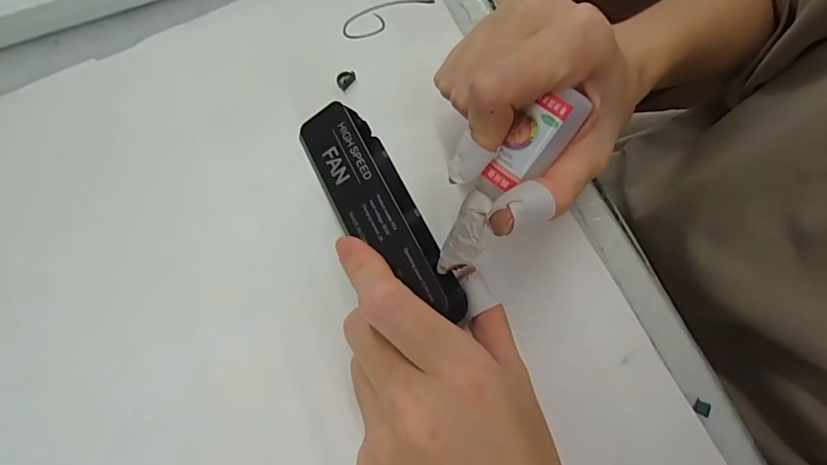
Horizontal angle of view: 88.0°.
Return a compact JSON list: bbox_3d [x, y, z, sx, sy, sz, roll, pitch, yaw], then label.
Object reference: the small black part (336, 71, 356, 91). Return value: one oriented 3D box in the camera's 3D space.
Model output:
[{"bbox_3d":[-0.037,-0.085,0.234,0.011,0.004,0.008,-42,77,-7],"label":"small black part"}]

